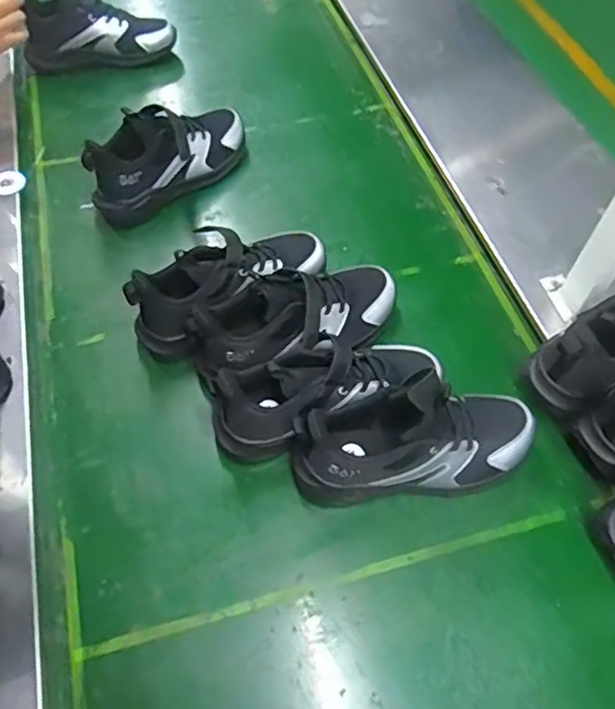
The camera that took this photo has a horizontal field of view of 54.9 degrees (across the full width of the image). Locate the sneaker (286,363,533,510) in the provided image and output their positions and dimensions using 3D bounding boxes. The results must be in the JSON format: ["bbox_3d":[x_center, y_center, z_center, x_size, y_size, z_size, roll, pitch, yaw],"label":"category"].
[{"bbox_3d":[0.106,0.075,0.554,0.231,0.149,0.083,-11,58,-8],"label":"sneaker"}]

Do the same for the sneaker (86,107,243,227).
[{"bbox_3d":[-0.181,-0.269,0.789,0.229,0.106,0.076,-35,65,-21],"label":"sneaker"}]

